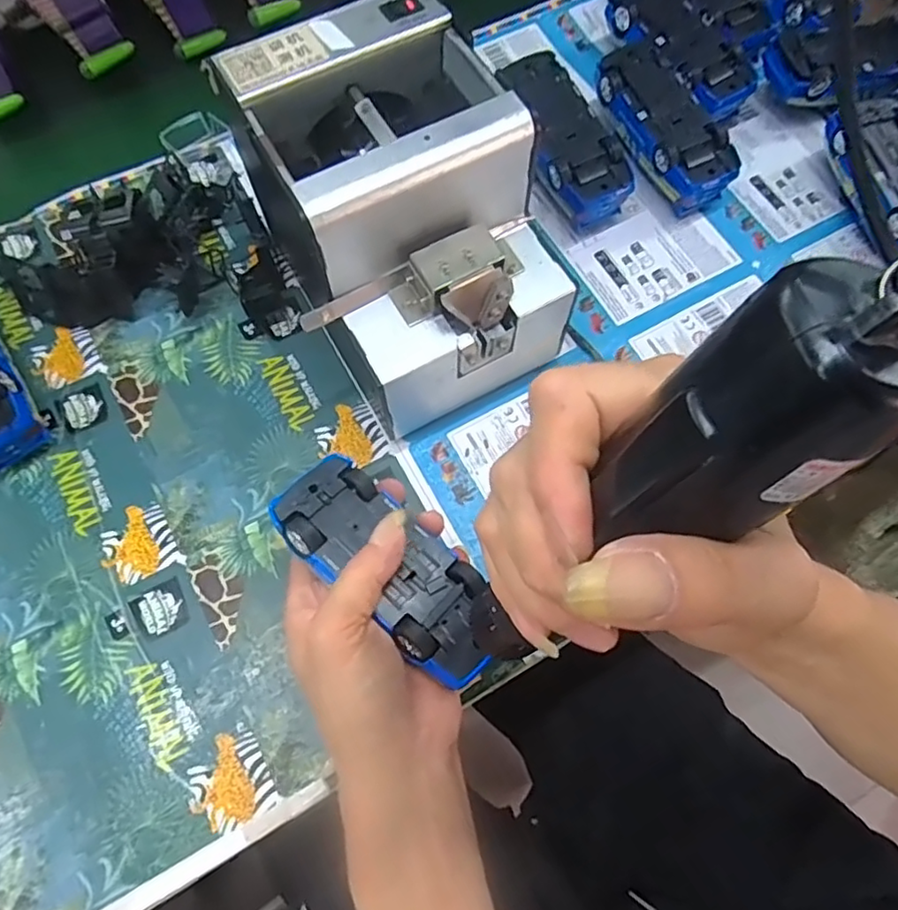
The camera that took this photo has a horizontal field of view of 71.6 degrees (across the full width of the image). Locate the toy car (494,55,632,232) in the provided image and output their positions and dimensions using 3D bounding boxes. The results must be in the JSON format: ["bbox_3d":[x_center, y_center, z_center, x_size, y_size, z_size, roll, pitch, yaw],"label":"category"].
[{"bbox_3d":[0.080,-0.227,0.448,0.055,0.033,0.127,-21,70,-8],"label":"toy car"}]

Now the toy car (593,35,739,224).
[{"bbox_3d":[0.152,-0.238,0.453,0.059,0.033,0.126,-23,70,-9],"label":"toy car"}]

